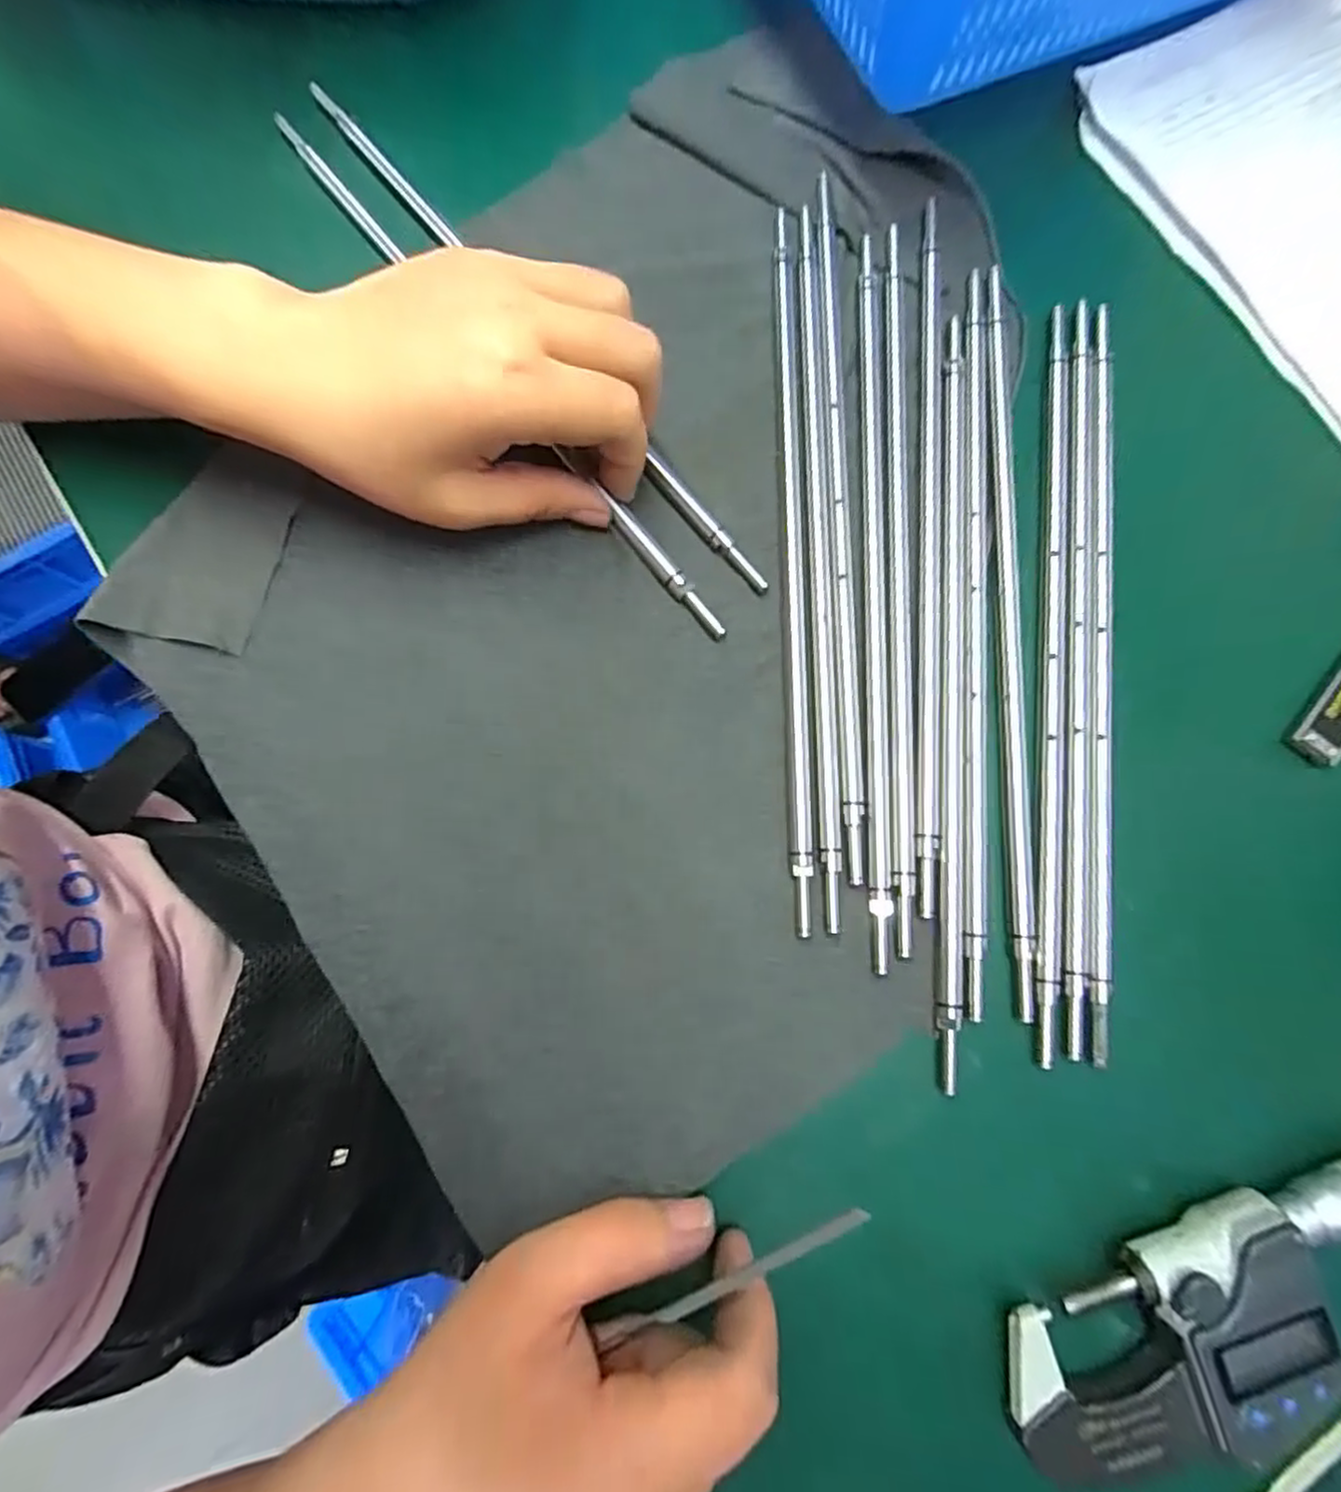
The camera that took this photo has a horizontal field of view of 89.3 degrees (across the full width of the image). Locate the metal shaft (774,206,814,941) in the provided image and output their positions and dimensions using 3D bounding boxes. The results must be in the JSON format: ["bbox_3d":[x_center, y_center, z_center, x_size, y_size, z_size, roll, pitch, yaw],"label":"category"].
[{"bbox_3d":[0.044,-0.074,0.251,0.007,0.007,0.277,0,80,0],"label":"metal shaft"}]

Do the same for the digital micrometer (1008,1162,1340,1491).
[{"bbox_3d":[0.170,0.161,0.196,0.154,0.021,0.052,-26,81,-4],"label":"digital micrometer"}]

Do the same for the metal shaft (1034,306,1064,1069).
[{"bbox_3d":[0.136,-0.033,0.241,0.007,0.004,0.273,7,80,1],"label":"metal shaft"}]

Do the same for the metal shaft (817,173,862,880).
[{"bbox_3d":[0.063,-0.091,0.253,0.008,0.004,0.277,0,80,0],"label":"metal shaft"}]

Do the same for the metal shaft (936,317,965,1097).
[{"bbox_3d":[0.100,-0.026,0.240,0.008,0.005,0.271,5,80,1],"label":"metal shaft"}]

